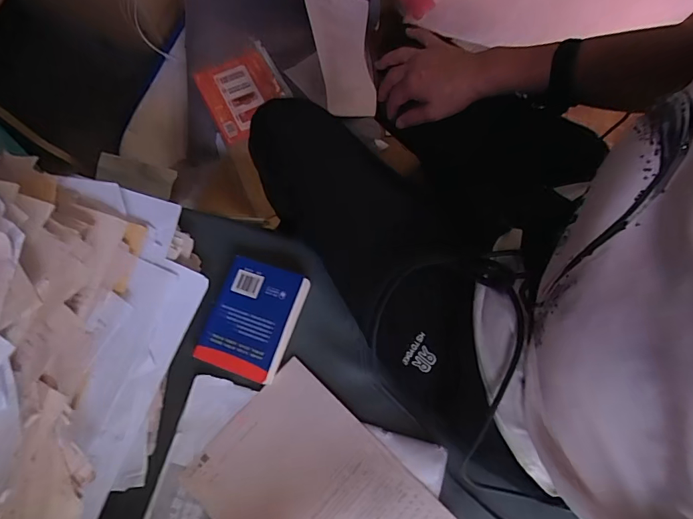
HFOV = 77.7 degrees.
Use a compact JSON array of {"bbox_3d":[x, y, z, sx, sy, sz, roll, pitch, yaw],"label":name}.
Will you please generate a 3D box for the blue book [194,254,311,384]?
[{"bbox_3d":[-0.108,0.068,0.501,0.102,0.033,0.125,18,75,6],"label":"blue book"}]

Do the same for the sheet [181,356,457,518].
[{"bbox_3d":[-0.027,0.255,0.459,0.255,0.010,0.171,41,78,11],"label":"sheet"}]

